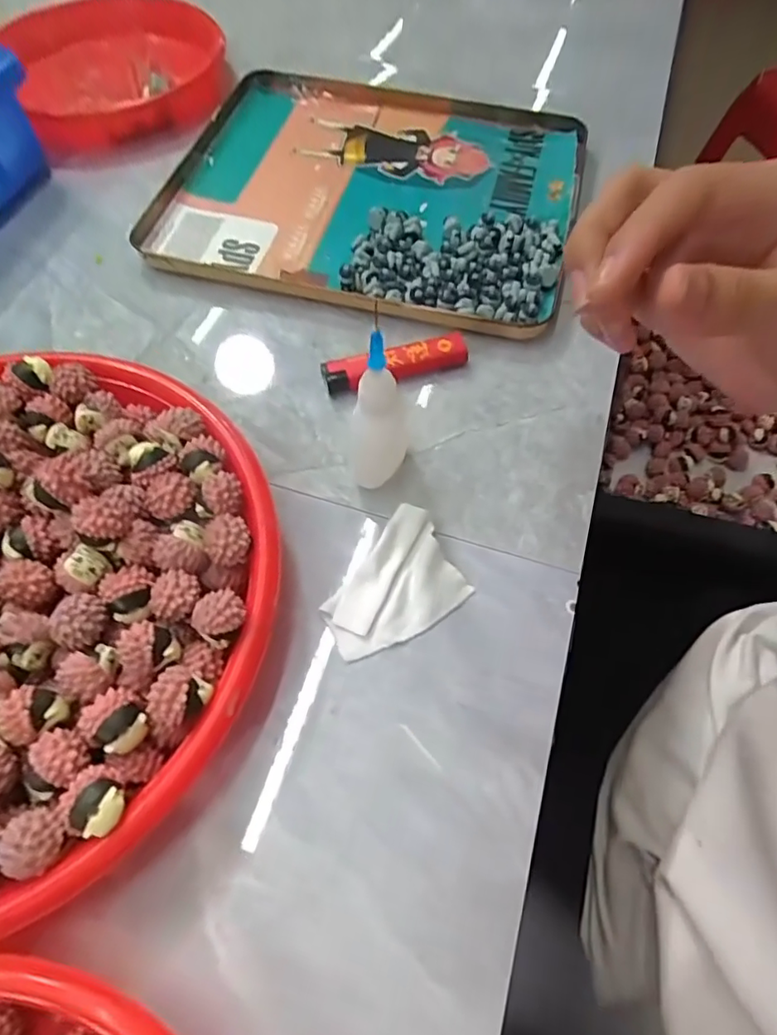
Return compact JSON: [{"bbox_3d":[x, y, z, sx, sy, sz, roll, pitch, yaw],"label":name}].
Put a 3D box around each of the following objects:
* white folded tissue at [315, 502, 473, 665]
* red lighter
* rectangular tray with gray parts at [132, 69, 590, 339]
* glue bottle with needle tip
[{"bbox_3d":[0.000,0.030,0.234,0.062,0.012,0.047,-33,68,-14],"label":"white folded tissue"},{"bbox_3d":[0.004,-0.082,0.288,0.078,0.012,0.017,-14,65,-6],"label":"red lighter"},{"bbox_3d":[-0.011,-0.212,0.346,0.252,0.017,0.203,14,65,7],"label":"rectangular tray with gray parts"},{"bbox_3d":[-0.006,-0.047,0.227,0.025,0.091,0.027,-2,64,0],"label":"glue bottle with needle tip"}]

